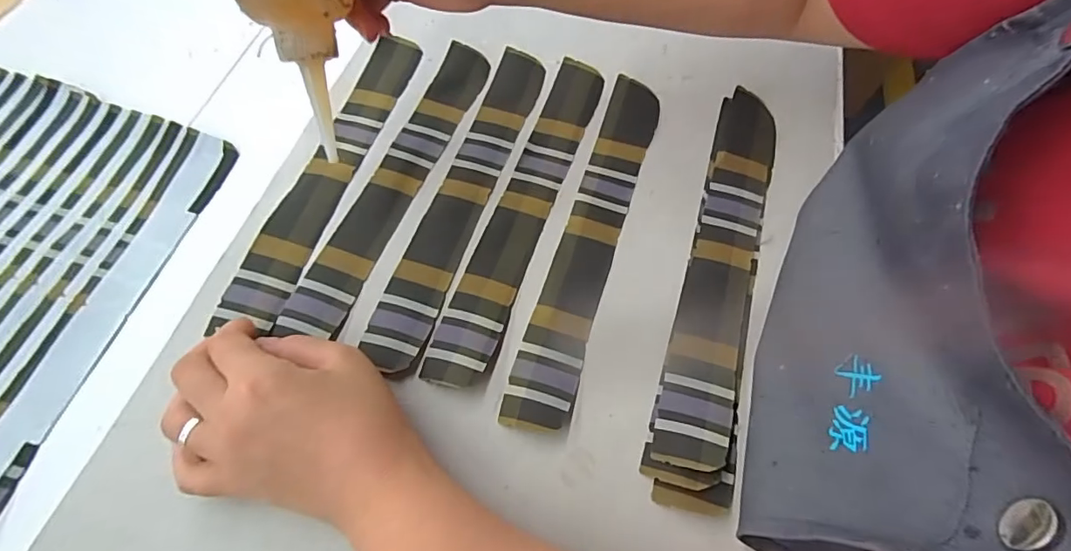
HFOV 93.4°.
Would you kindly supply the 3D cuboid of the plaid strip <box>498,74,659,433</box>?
[{"bbox_3d":[0.036,-0.028,0.321,0.036,0.010,0.255,17,65,7],"label":"plaid strip"}]

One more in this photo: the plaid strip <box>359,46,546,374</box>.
[{"bbox_3d":[-0.047,-0.060,0.338,0.035,0.009,0.256,17,65,7],"label":"plaid strip"}]

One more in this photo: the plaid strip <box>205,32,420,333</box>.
[{"bbox_3d":[-0.139,-0.077,0.347,0.036,0.010,0.244,15,64,6],"label":"plaid strip"}]

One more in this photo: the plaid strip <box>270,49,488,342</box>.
[{"bbox_3d":[-0.092,-0.068,0.342,0.037,0.007,0.242,20,65,7],"label":"plaid strip"}]

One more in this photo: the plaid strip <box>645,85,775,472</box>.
[{"bbox_3d":[0.116,-0.012,0.309,0.036,0.015,0.255,17,65,7],"label":"plaid strip"}]

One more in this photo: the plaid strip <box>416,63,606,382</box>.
[{"bbox_3d":[-0.006,-0.050,0.331,0.036,0.009,0.258,18,65,8],"label":"plaid strip"}]

